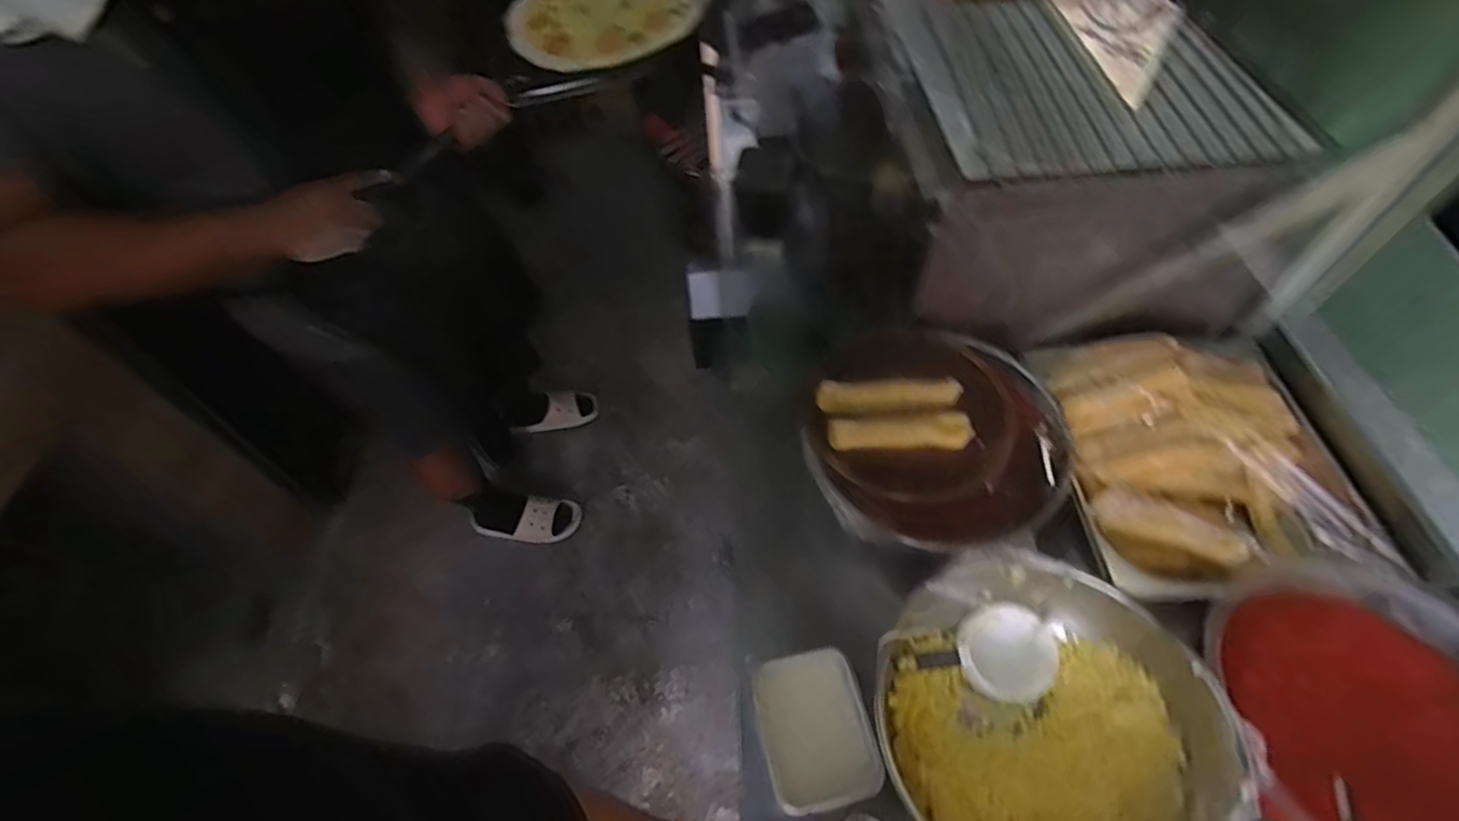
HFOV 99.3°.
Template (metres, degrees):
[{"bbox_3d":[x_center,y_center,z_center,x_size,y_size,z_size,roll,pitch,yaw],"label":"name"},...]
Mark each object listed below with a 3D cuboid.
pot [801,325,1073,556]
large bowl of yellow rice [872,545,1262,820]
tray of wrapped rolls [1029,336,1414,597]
[{"bbox_3d":[0.252,0.037,0.763,0.285,0.142,0.295,-3,54,4],"label":"pot"},{"bbox_3d":[0.291,0.308,0.594,0.290,0.118,0.271,-3,54,4],"label":"large bowl of yellow rice"},{"bbox_3d":[0.565,0.052,0.755,0.319,0.094,0.323,-7,54,0],"label":"tray of wrapped rolls"}]

